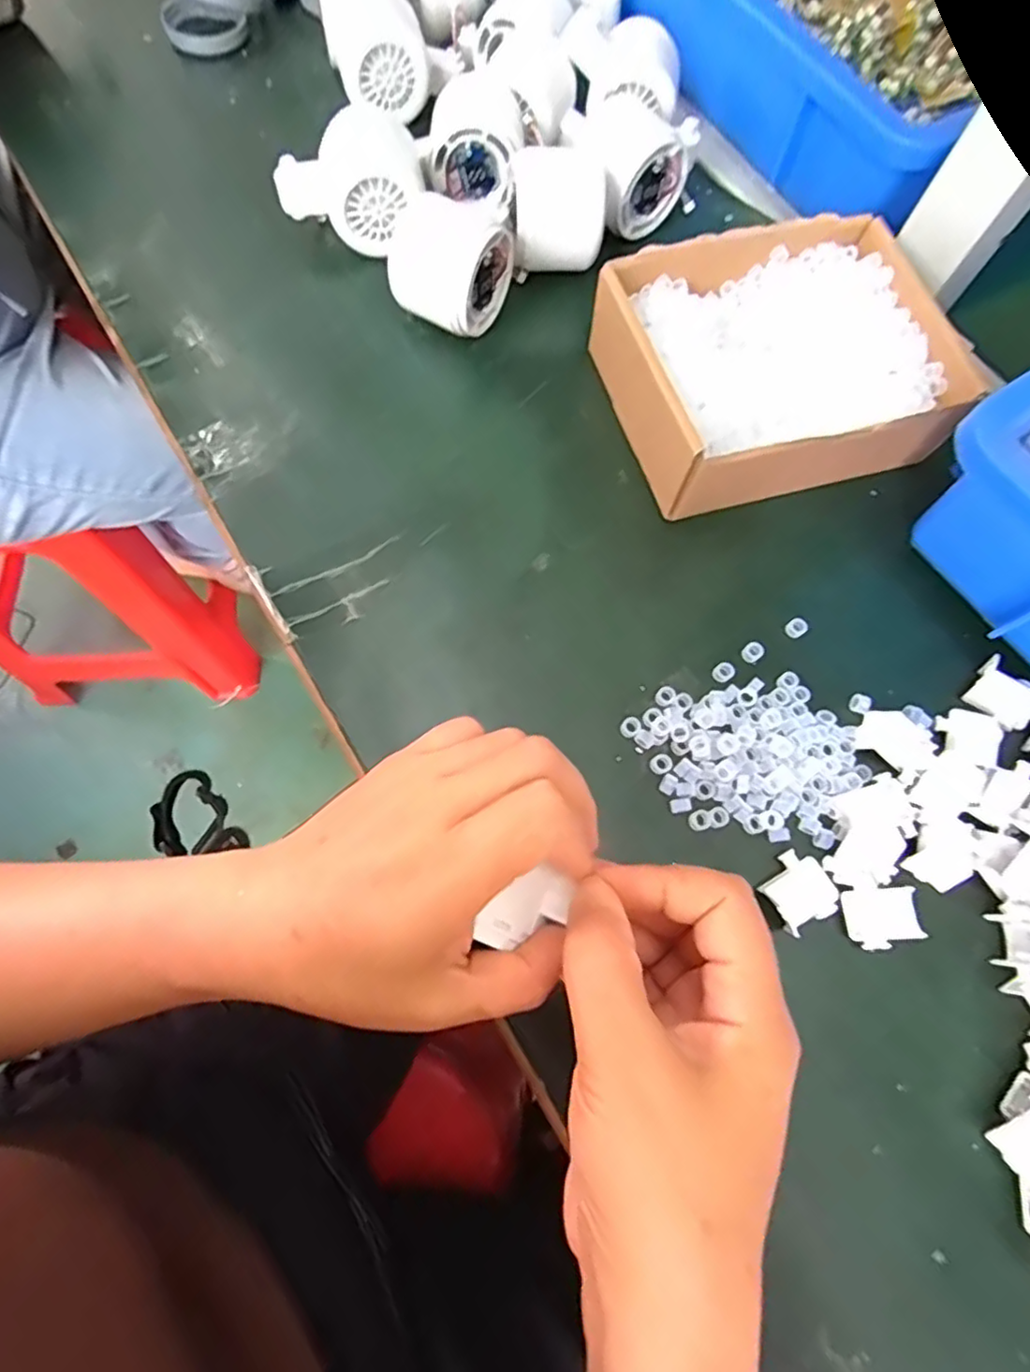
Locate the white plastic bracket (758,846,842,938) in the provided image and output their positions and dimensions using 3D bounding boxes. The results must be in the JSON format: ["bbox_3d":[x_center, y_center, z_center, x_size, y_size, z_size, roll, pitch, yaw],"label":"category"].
[{"bbox_3d":[0.123,0.089,0.271,0.032,0.012,0.028,-35,76,-13],"label":"white plastic bracket"}]

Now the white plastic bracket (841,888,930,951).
[{"bbox_3d":[0.157,0.099,0.268,0.027,0.007,0.024,-5,72,-1],"label":"white plastic bracket"}]

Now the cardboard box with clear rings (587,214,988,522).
[{"bbox_3d":[0.144,-0.176,0.350,0.182,0.050,0.140,-11,72,-6],"label":"cardboard box with clear rings"}]

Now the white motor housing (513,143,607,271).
[{"bbox_3d":[0.024,-0.284,0.377,0.053,0.050,0.052,-1,69,-5],"label":"white motor housing"}]

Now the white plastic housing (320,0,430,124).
[{"bbox_3d":[-0.099,-0.443,0.430,0.059,0.048,0.111,-19,73,-9],"label":"white plastic housing"}]

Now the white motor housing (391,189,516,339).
[{"bbox_3d":[-0.037,-0.239,0.358,0.053,0.056,0.058,37,73,10],"label":"white motor housing"}]

